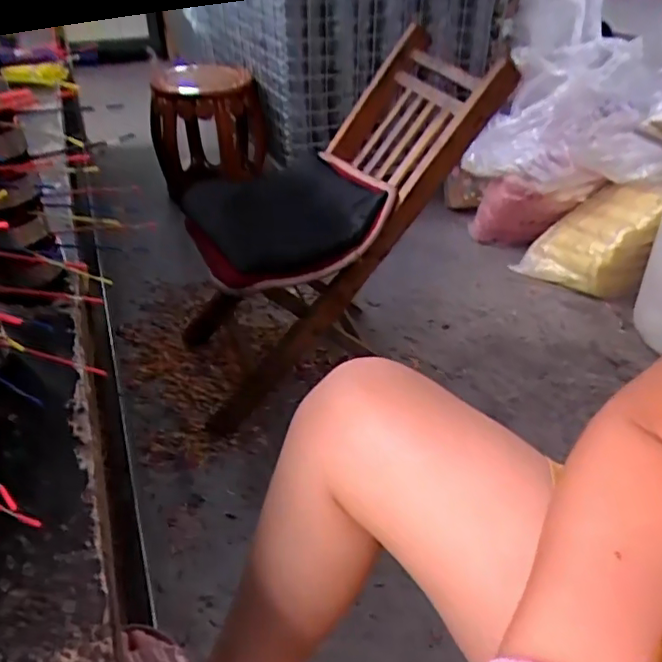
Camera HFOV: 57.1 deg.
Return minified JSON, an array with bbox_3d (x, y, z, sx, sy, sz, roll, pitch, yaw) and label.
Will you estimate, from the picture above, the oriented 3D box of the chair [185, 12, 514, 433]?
[{"bbox_3d":[0.003,-0.166,1.145,0.548,0.588,0.309,-12,38,-17],"label":"chair"}]

